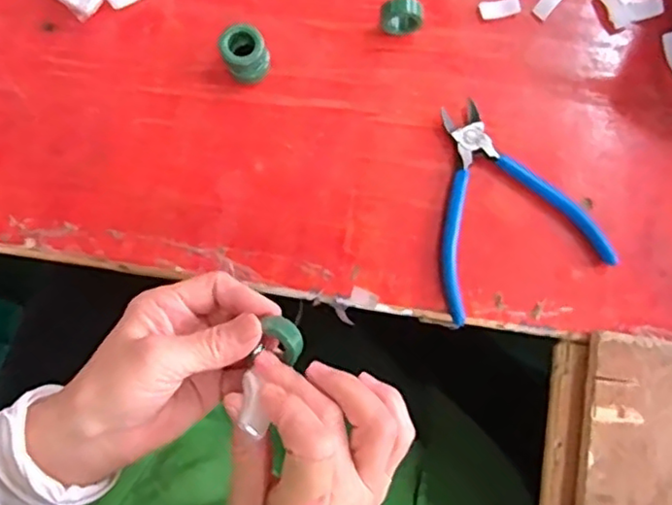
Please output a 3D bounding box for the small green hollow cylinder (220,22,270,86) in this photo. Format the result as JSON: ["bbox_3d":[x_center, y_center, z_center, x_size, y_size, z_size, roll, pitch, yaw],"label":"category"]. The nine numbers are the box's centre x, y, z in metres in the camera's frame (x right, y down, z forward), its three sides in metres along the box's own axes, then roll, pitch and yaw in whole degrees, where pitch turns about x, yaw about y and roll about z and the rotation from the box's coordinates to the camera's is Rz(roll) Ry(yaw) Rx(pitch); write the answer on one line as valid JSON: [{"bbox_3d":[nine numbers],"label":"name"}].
[{"bbox_3d":[-0.064,-0.137,0.450,0.029,0.031,0.030,-33,81,-7],"label":"small green hollow cylinder"}]

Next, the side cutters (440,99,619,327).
[{"bbox_3d":[0.112,-0.037,0.443,0.115,0.013,0.138,-19,80,-5],"label":"side cutters"}]

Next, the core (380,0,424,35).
[{"bbox_3d":[0.046,-0.166,0.456,0.030,0.028,0.017,-14,79,-4],"label":"core"}]

